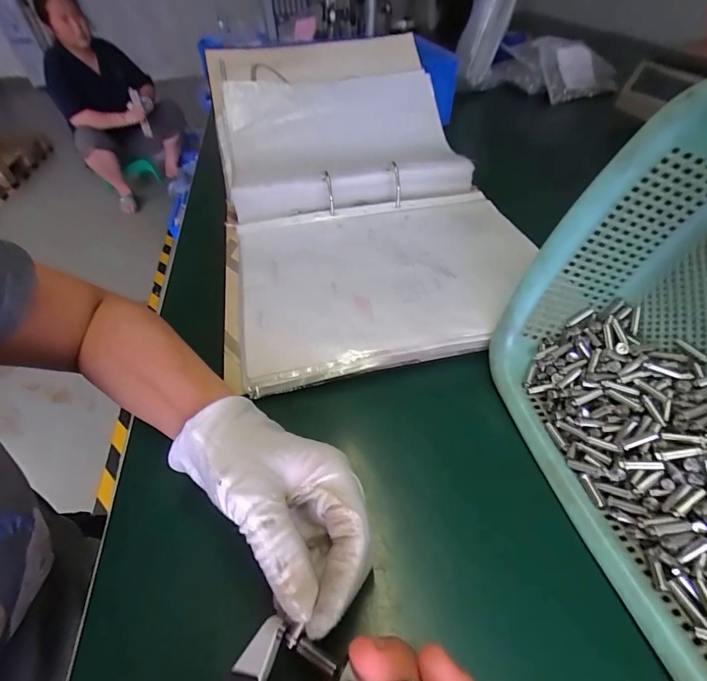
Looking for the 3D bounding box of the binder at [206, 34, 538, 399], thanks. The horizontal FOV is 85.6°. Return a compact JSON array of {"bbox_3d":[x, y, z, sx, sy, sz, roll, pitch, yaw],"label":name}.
[{"bbox_3d":[-0.010,-0.209,0.454,0.319,0.142,0.538,-12,47,-7],"label":"binder"}]

